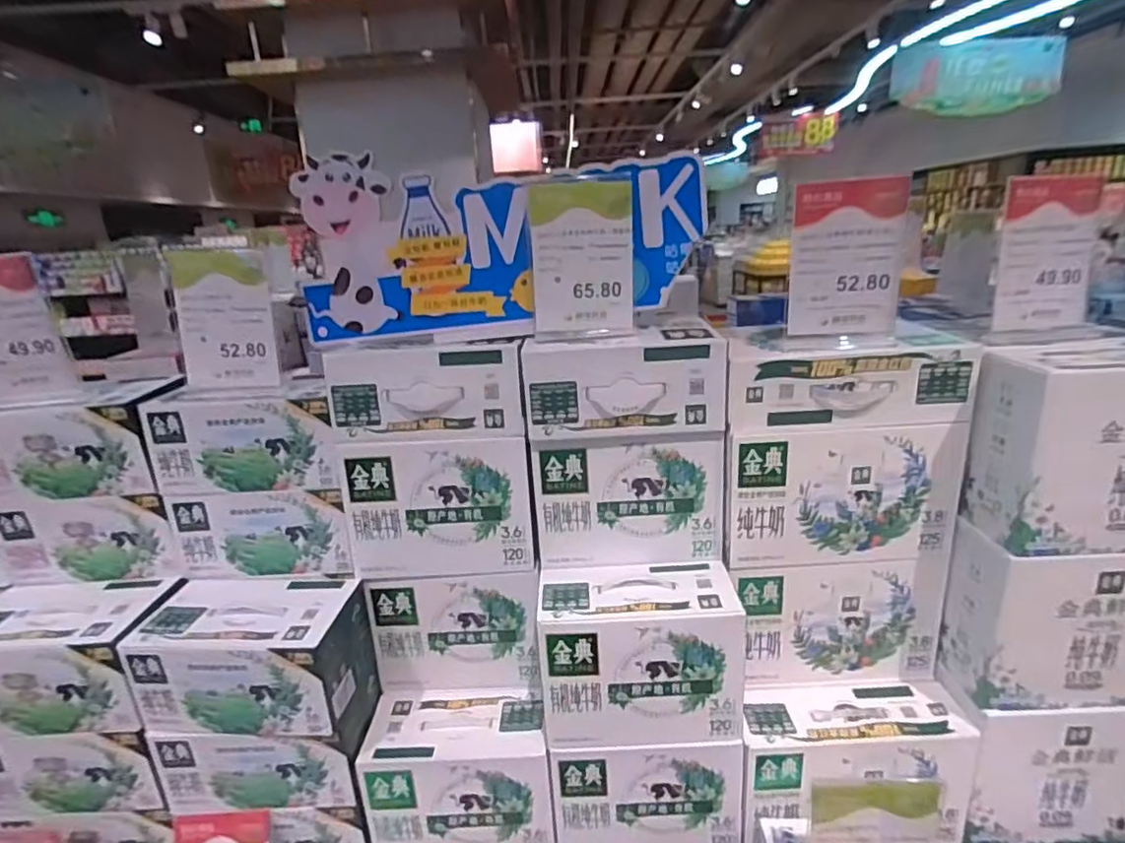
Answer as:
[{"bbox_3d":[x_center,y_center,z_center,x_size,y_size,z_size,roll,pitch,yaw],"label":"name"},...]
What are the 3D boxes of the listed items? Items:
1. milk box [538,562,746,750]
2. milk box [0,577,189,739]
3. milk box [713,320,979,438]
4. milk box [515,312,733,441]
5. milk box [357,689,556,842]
[{"bbox_3d":[0.117,0.356,0.938,0.282,0.235,0.145,-3,16,1],"label":"milk box"},{"bbox_3d":[-0.832,0.389,1.026,0.396,0.182,0.199,-1,16,7],"label":"milk box"},{"bbox_3d":[0.416,-0.081,0.957,0.345,0.133,0.209,-2,16,3],"label":"milk box"},{"bbox_3d":[0.095,-0.072,0.945,0.285,0.149,0.171,-2,16,5],"label":"milk box"},{"bbox_3d":[-0.164,0.599,1.025,0.295,0.232,0.140,-2,16,2],"label":"milk box"}]

